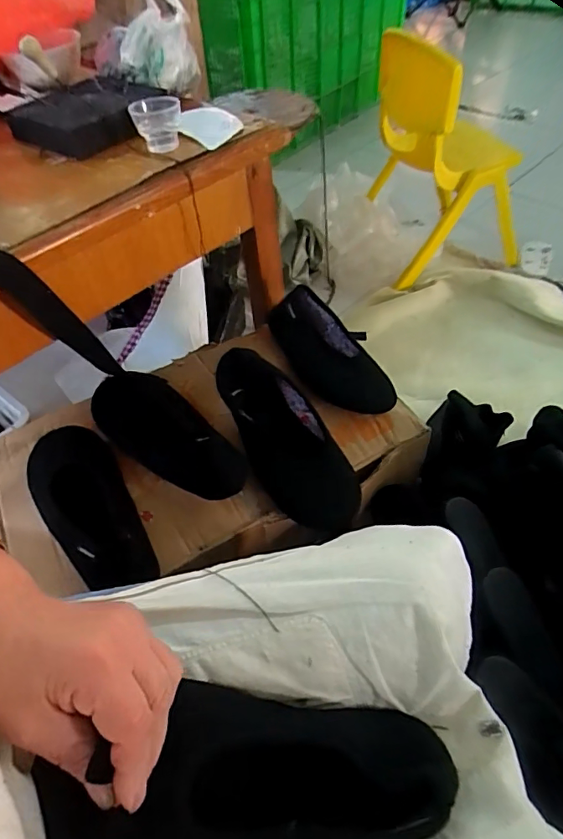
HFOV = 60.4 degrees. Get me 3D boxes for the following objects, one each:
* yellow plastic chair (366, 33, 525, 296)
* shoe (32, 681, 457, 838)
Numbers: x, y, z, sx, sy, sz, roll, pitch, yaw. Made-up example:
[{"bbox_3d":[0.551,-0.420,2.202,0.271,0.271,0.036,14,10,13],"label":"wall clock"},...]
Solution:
[{"bbox_3d":[0.415,-0.625,1.147,0.336,0.425,0.343,-7,50,-1],"label":"yellow plastic chair"},{"bbox_3d":[-0.011,0.217,0.297,0.239,0.062,0.092,2,48,-15],"label":"shoe"}]

